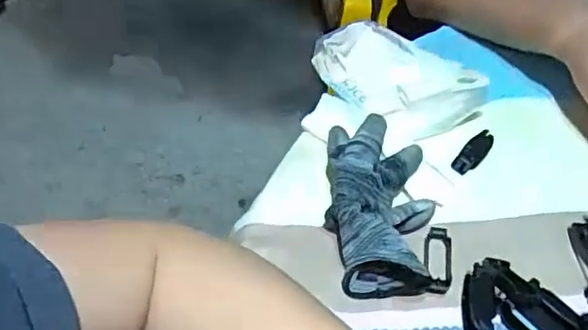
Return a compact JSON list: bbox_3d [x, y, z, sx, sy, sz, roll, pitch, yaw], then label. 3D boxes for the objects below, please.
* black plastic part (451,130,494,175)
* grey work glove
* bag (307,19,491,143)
[{"bbox_3d":[0.151,-0.010,0.499,0.015,0.022,0.048,33,50,24],"label":"black plastic part"},{"bbox_3d":[0.062,0.020,0.417,0.077,0.040,0.147,5,44,-2],"label":"grey work glove"},{"bbox_3d":[0.085,-0.081,0.538,0.109,0.041,0.147,-23,51,-28],"label":"bag"}]

